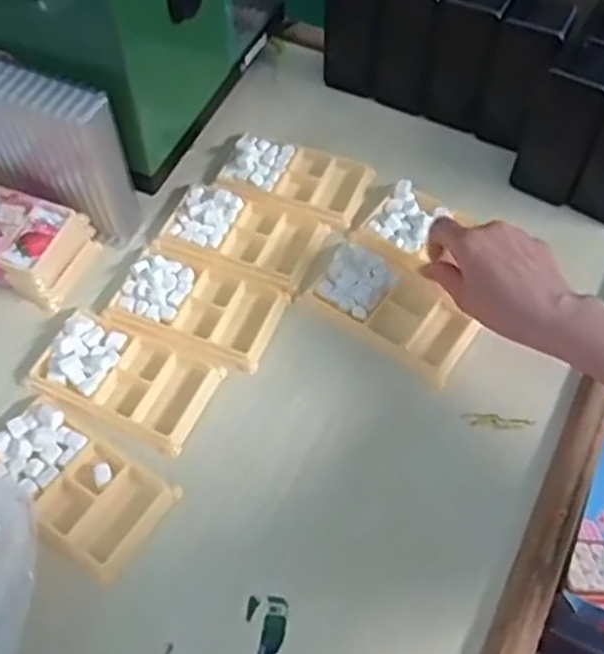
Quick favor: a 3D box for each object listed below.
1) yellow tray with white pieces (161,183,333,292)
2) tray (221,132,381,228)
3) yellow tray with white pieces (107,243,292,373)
[{"bbox_3d":[-0.050,-0.081,0.626,0.133,0.019,0.078,18,58,10],"label":"yellow tray with white pieces"},{"bbox_3d":[-0.003,-0.138,0.660,0.129,0.020,0.069,22,59,12],"label":"tray"},{"bbox_3d":[-0.084,-0.018,0.583,0.132,0.015,0.076,19,59,11],"label":"yellow tray with white pieces"}]

